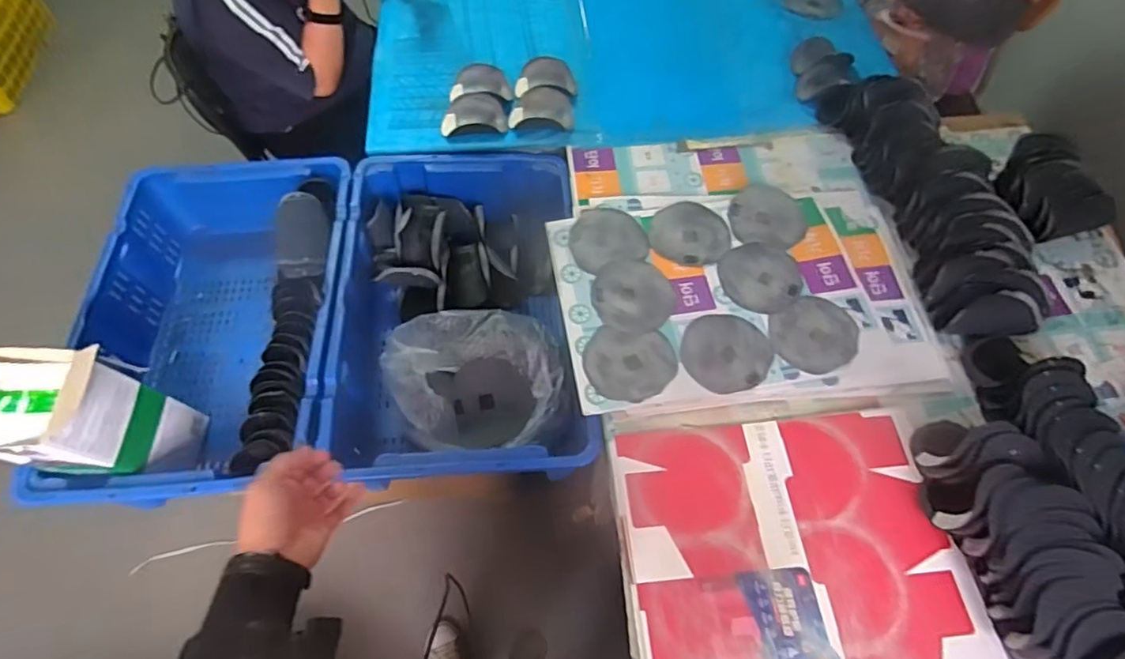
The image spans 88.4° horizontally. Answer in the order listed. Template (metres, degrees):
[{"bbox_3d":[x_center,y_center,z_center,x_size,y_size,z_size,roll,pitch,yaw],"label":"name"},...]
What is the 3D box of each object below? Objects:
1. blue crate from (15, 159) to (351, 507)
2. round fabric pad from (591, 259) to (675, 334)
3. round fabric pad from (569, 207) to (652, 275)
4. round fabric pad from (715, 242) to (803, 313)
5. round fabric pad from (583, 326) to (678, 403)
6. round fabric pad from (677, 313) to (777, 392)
[{"bbox_3d":[-0.617,-0.018,1.074,0.434,0.193,0.674,-2,61,-2],"label":"blue crate"},{"bbox_3d":[0.124,-0.063,1.014,0.139,0.009,0.148,0,61,0],"label":"round fabric pad"},{"bbox_3d":[0.081,-0.172,1.067,0.145,0.018,0.129,-19,62,-11],"label":"round fabric pad"},{"bbox_3d":[0.363,-0.101,1.041,0.165,0.015,0.142,-37,67,-19],"label":"round fabric pad"},{"bbox_3d":[0.111,0.056,0.939,0.146,0.004,0.125,5,61,2],"label":"round fabric pad"},{"bbox_3d":[0.271,0.034,0.952,0.148,0.016,0.135,0,61,0],"label":"round fabric pad"}]

